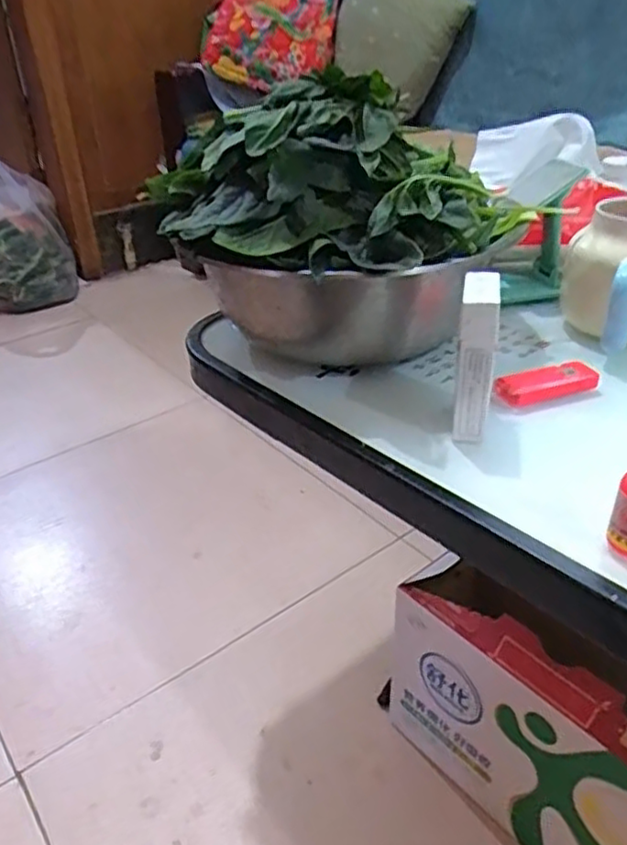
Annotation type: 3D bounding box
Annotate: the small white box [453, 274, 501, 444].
[{"bbox_3d":[0.104,-0.039,0.436,0.021,0.101,0.049,6,31,11],"label":"small white box"}]

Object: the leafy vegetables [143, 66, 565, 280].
[{"bbox_3d":[0.012,-0.184,0.487,0.211,0.098,0.231,-28,40,-34],"label":"leafy vegetables"}]

